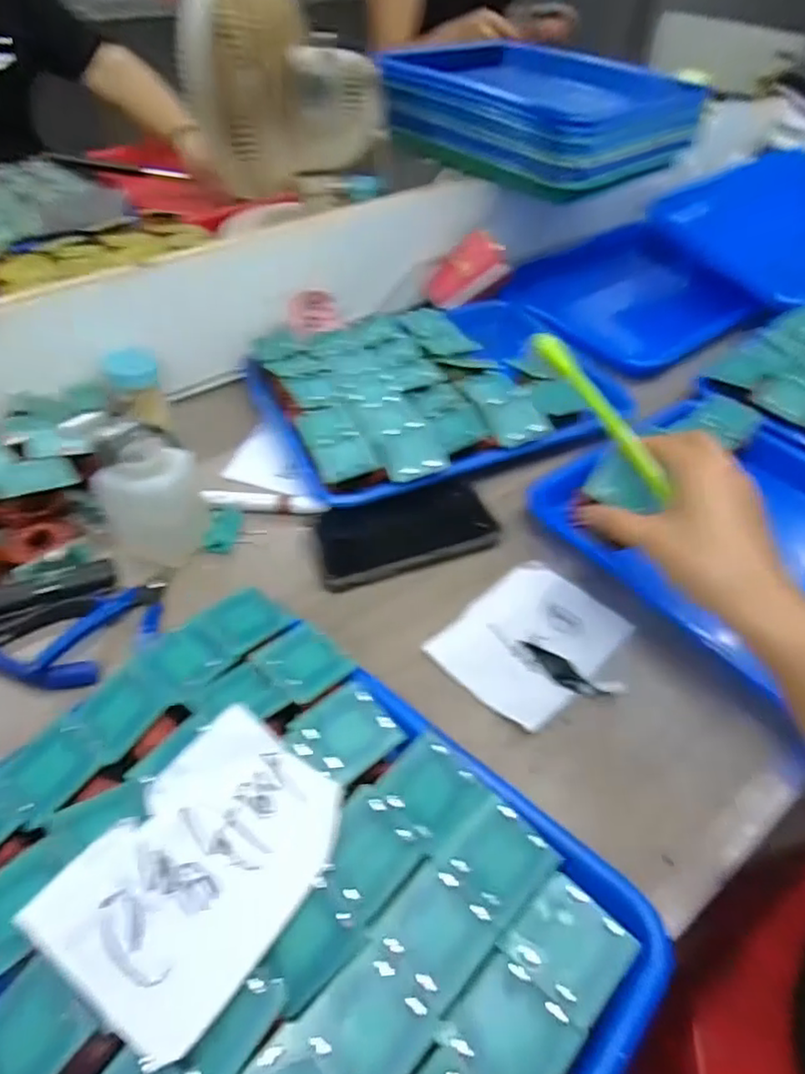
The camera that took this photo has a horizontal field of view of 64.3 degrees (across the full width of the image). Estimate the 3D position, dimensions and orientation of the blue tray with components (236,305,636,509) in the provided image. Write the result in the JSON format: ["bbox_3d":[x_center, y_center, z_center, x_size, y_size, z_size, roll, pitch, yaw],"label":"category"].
[{"bbox_3d":[0.030,-0.150,0.627,0.310,0.049,0.261,-18,51,-17],"label":"blue tray with components"}]

